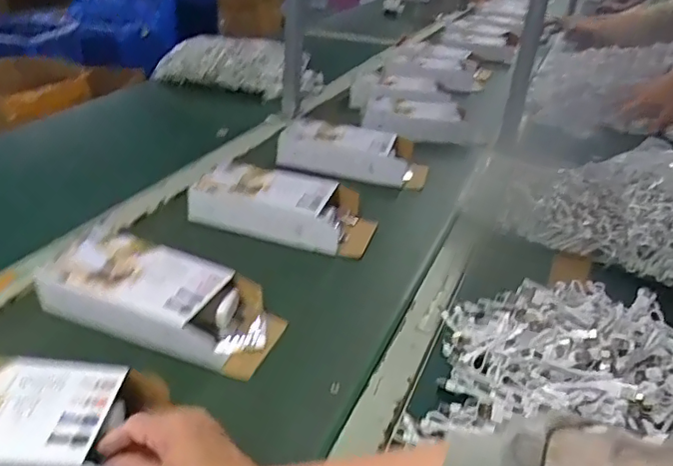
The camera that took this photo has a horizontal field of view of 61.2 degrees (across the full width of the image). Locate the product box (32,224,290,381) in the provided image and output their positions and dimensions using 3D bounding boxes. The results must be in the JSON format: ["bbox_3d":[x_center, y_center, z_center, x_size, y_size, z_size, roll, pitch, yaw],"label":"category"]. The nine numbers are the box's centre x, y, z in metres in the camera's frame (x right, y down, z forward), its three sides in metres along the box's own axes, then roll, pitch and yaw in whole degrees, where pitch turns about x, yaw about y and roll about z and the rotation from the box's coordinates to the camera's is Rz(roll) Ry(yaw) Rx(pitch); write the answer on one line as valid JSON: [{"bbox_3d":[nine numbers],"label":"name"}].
[{"bbox_3d":[-0.190,0.073,0.615,0.244,0.071,0.109,14,29,15],"label":"product box"}]

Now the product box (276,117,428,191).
[{"bbox_3d":[0.030,-0.142,0.996,0.254,0.082,0.100,11,28,10],"label":"product box"}]

